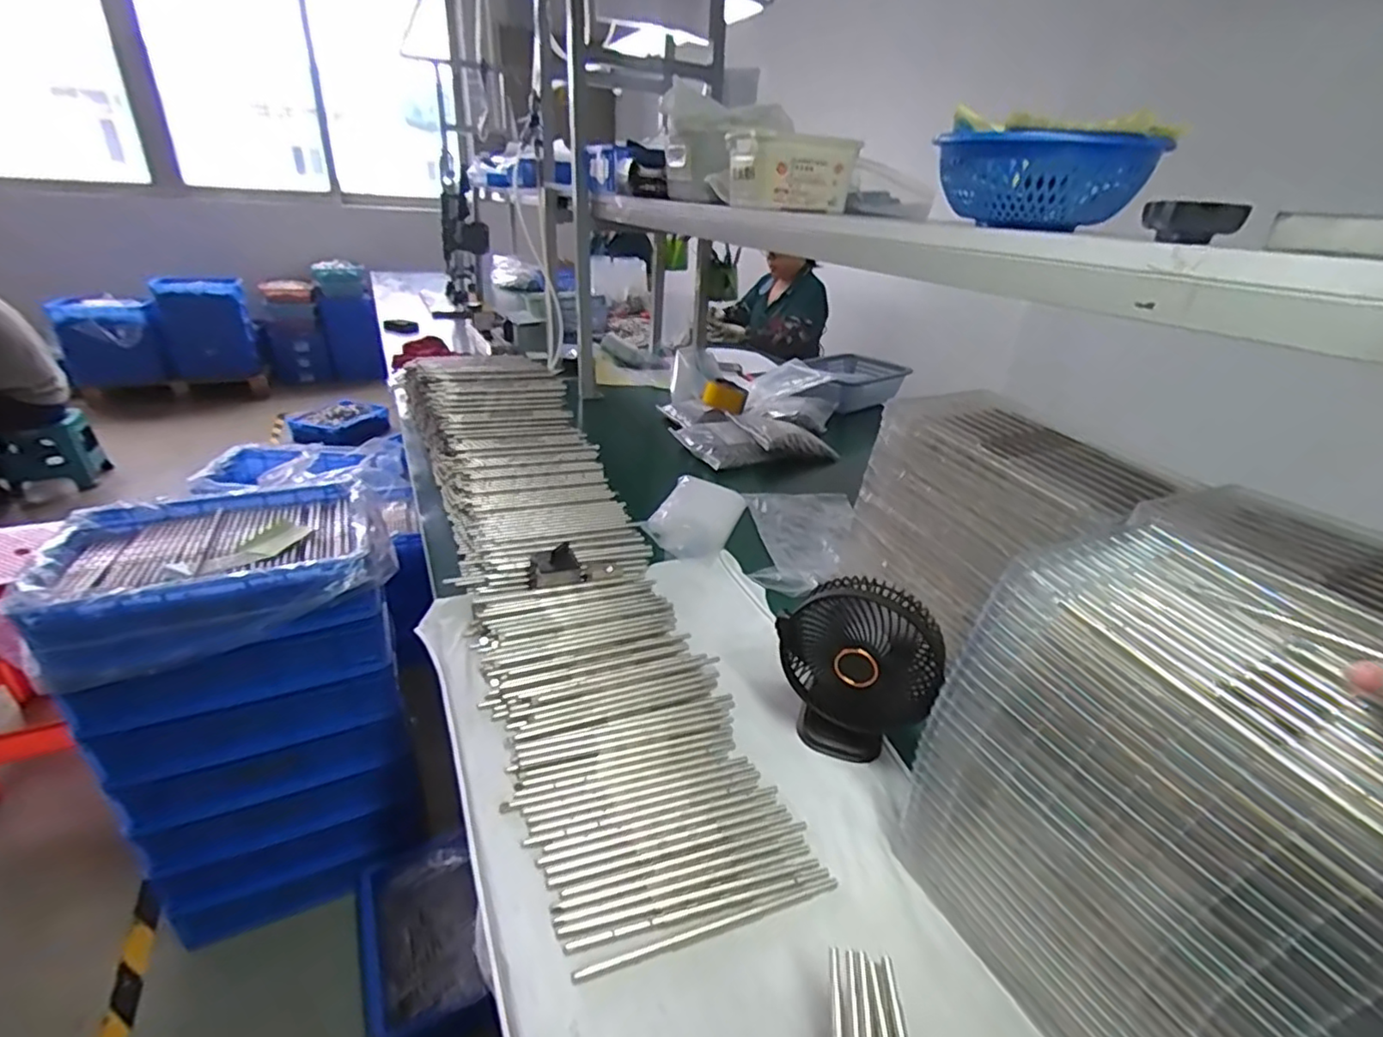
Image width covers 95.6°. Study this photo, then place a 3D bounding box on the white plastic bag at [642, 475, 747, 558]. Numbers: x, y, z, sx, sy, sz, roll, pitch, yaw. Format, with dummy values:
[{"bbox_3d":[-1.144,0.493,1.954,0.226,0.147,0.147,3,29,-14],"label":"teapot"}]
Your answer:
[{"bbox_3d":[0.012,-0.007,1.053,0.128,0.033,0.214,11,28,15],"label":"white plastic bag"}]

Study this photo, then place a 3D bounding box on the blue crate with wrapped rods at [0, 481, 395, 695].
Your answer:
[{"bbox_3d":[-0.712,0.071,0.984,0.433,0.112,0.320,-9,30,-22],"label":"blue crate with wrapped rods"}]

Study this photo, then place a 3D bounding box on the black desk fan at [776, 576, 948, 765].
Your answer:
[{"bbox_3d":[0.161,0.144,0.606,0.150,0.189,0.068,11,28,15],"label":"black desk fan"}]

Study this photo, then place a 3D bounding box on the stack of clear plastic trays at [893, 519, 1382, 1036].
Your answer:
[{"bbox_3d":[0.326,0.200,0.413,0.196,0.267,0.271,-11,35,-26],"label":"stack of clear plastic trays"}]

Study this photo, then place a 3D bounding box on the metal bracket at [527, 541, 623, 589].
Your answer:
[{"bbox_3d":[-0.148,0.060,0.797,0.119,0.046,0.052,-6,29,-18],"label":"metal bracket"}]

